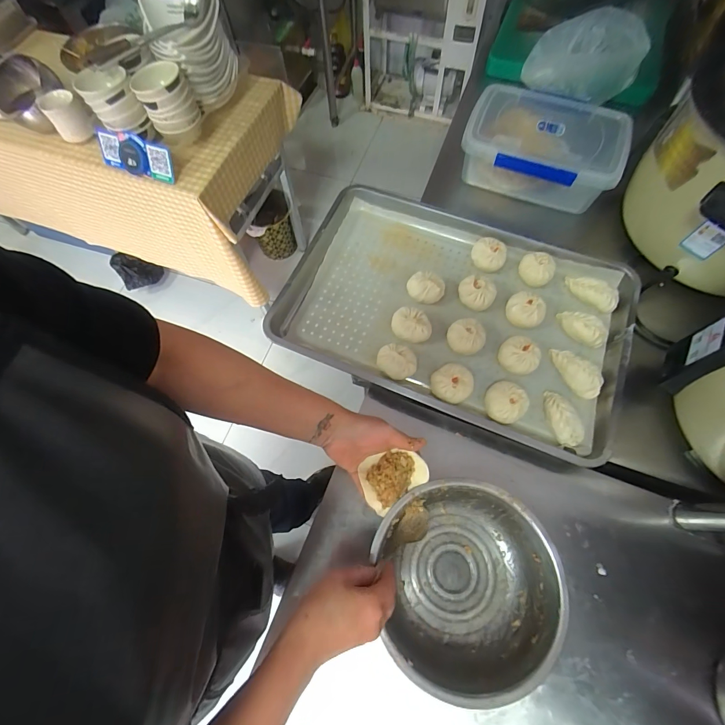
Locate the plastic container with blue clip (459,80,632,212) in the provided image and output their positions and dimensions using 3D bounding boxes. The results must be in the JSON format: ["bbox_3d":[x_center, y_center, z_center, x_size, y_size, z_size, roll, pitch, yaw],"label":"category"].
[{"bbox_3d":[0.373,-0.444,0.765,0.309,0.108,0.212,20,70,10],"label":"plastic container with blue clip"}]

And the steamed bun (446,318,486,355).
[{"bbox_3d":[0.180,-0.046,0.637,0.062,0.041,0.058,-1,68,2],"label":"steamed bun"}]

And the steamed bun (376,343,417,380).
[{"bbox_3d":[0.059,-0.001,0.616,0.067,0.040,0.061,15,69,8],"label":"steamed bun"}]

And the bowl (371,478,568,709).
[{"bbox_3d":[0.134,0.283,0.478,0.212,0.083,0.226,-1,65,1],"label":"bowl"}]

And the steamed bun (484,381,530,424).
[{"bbox_3d":[0.229,0.065,0.580,0.063,0.036,0.063,-1,68,2],"label":"steamed bun"}]

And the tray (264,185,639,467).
[{"bbox_3d":[0.165,-0.100,0.666,0.597,0.050,0.393,22,70,11],"label":"tray"}]

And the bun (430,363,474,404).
[{"bbox_3d":[0.148,0.037,0.600,0.065,0.037,0.062,-1,68,2],"label":"bun"}]

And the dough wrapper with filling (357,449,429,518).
[{"bbox_3d":[0.039,0.151,0.484,0.088,0.034,0.063,-34,69,-13],"label":"dough wrapper with filling"}]

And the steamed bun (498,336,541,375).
[{"bbox_3d":[0.267,-0.010,0.617,0.063,0.034,0.061,-1,68,2],"label":"steamed bun"}]

